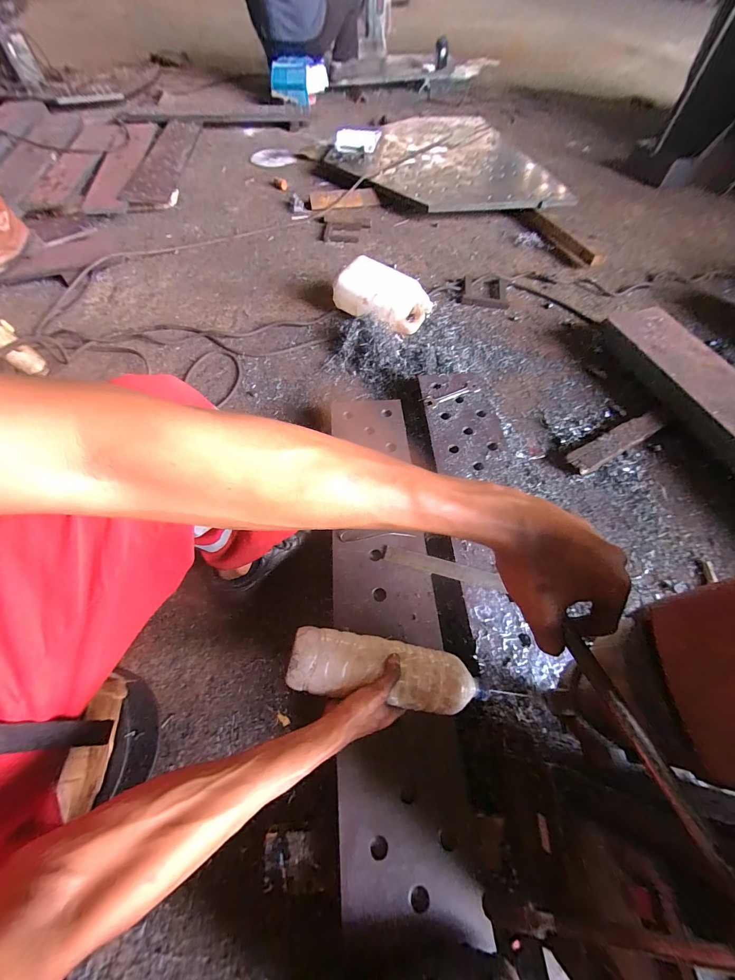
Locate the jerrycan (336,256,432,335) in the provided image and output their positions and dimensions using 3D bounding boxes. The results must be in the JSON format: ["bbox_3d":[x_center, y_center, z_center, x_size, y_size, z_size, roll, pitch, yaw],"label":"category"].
[{"bbox_3d":[0.057,-0.660,1.126,0.293,0.116,0.224,36,66,17],"label":"jerrycan"}]

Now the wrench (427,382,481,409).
[{"bbox_3d":[0.235,-0.261,0.912,0.152,0.009,0.041,-24,64,-14],"label":"wrench"}]

